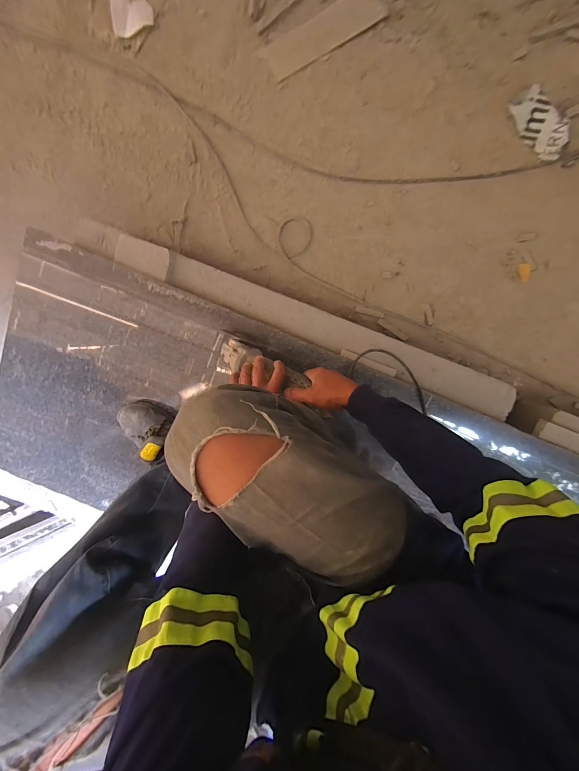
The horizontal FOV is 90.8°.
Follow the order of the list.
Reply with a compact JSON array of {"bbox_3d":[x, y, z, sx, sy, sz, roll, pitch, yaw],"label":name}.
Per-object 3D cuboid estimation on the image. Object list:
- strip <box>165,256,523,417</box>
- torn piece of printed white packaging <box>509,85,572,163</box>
[{"bbox_3d":[0.129,-0.113,0.697,0.893,0.046,0.082,21,99,-1],"label":"strip"},{"bbox_3d":[0.630,-0.650,0.708,0.080,0.029,0.169,-36,96,8],"label":"torn piece of printed white packaging"}]

